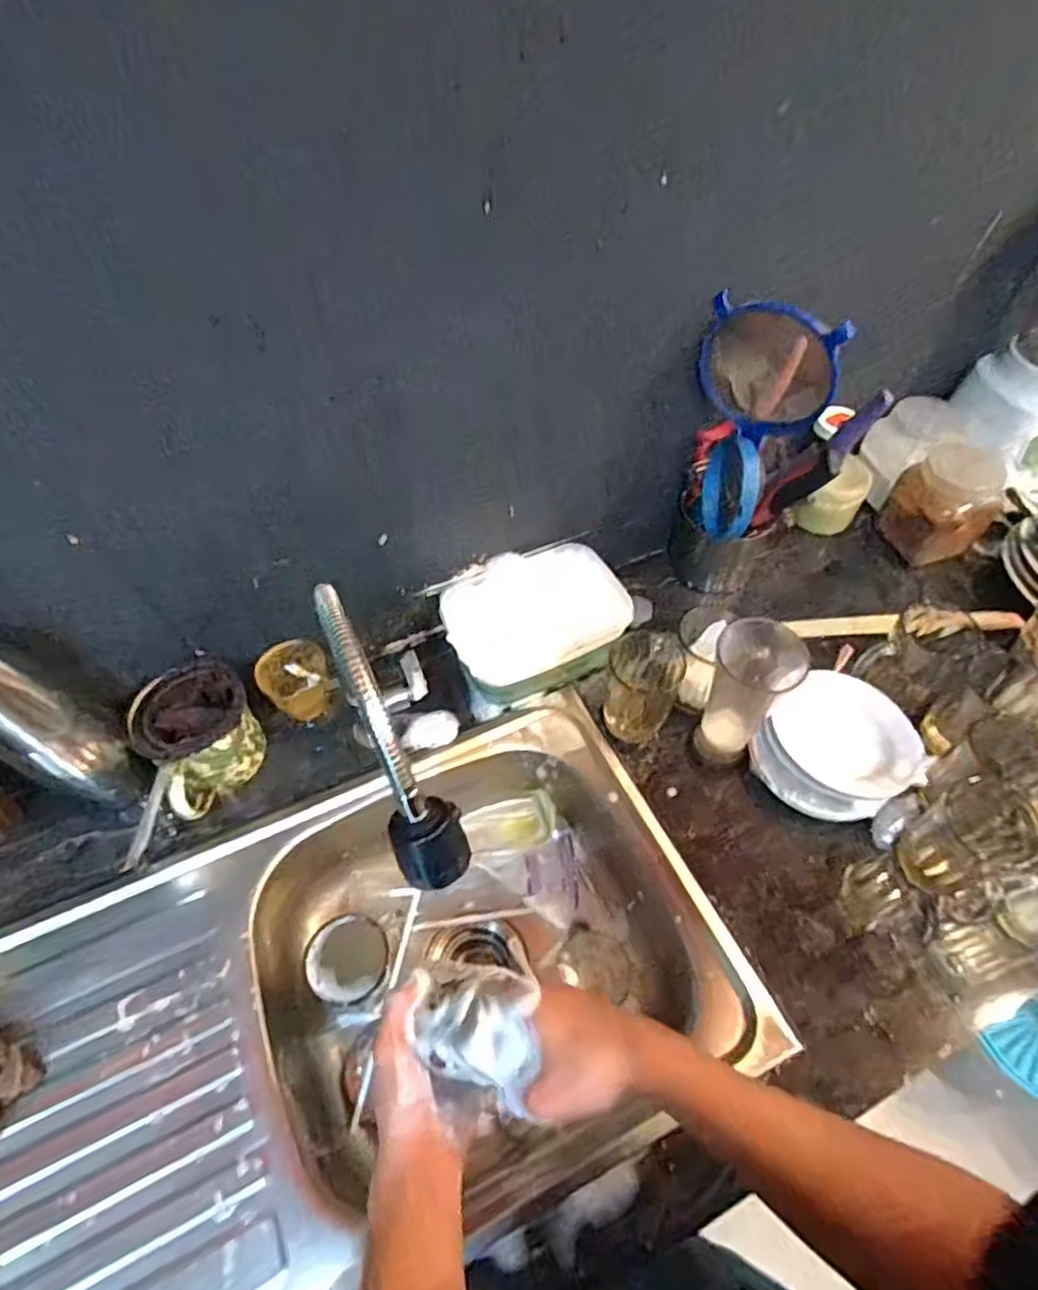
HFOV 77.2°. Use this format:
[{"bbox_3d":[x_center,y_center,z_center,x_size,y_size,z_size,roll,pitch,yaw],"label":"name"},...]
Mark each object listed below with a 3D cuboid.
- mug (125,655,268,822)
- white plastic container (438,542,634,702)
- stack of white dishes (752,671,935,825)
[{"bbox_3d":[-0.316,0.093,0.659,0.107,0.095,0.113,-34,61,-22],"label":"mug"},{"bbox_3d":[0.016,-0.023,0.752,0.196,0.091,0.137,-22,57,-15],"label":"white plastic container"},{"bbox_3d":[0.329,0.108,0.677,0.169,0.060,0.137,-23,58,-15],"label":"stack of white dishes"}]

